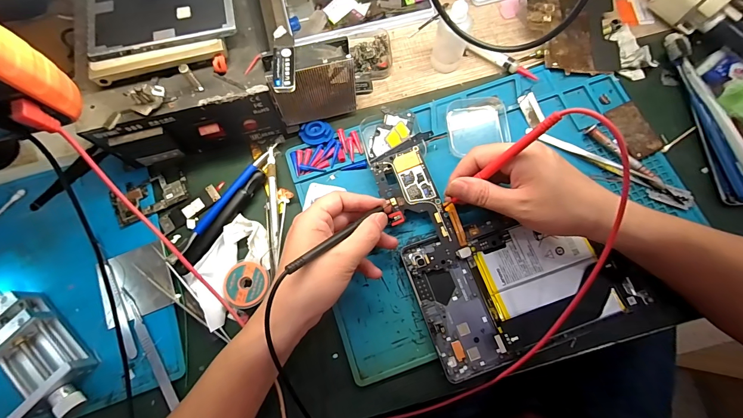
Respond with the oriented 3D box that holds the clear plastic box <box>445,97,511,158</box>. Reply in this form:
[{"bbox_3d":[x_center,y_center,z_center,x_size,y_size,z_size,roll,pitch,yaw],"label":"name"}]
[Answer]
[{"bbox_3d":[0.114,-0.092,0.369,0.064,0.013,0.065,-2,74,0],"label":"clear plastic box"}]

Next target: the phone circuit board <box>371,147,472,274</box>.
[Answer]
[{"bbox_3d":[0.045,0.002,0.338,0.054,0.011,0.119,-24,82,-6],"label":"phone circuit board"}]

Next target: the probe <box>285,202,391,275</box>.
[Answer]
[{"bbox_3d":[-0.021,0.018,0.294,0.008,0.013,0.128,44,44,11],"label":"probe"}]

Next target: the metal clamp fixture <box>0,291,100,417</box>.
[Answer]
[{"bbox_3d":[-0.306,0.127,0.303,0.135,0.032,0.054,40,78,10],"label":"metal clamp fixture"}]

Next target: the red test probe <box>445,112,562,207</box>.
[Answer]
[{"bbox_3d":[0.103,-0.034,0.286,0.005,0.128,0.008,-22,73,-39],"label":"red test probe"}]

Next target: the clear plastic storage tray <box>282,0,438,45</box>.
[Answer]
[{"bbox_3d":[-0.018,-0.262,0.422,0.176,0.016,0.103,-14,75,-4],"label":"clear plastic storage tray"}]

